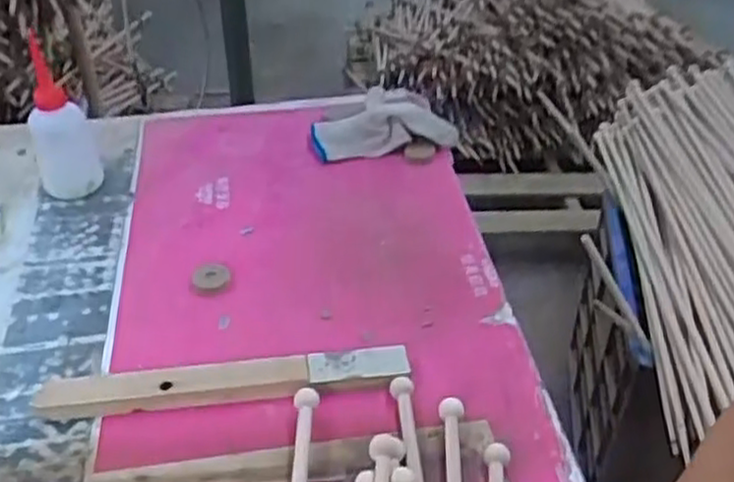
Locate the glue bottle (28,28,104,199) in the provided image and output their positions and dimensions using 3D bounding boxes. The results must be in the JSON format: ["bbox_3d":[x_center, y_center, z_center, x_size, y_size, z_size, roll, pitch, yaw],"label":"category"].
[{"bbox_3d":[-0.324,-0.127,0.789,0.063,0.166,0.059,-14,40,-19],"label":"glue bottle"}]

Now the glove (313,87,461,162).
[{"bbox_3d":[0.017,-0.147,0.897,0.164,0.045,0.105,-5,39,-7],"label":"glove"}]

